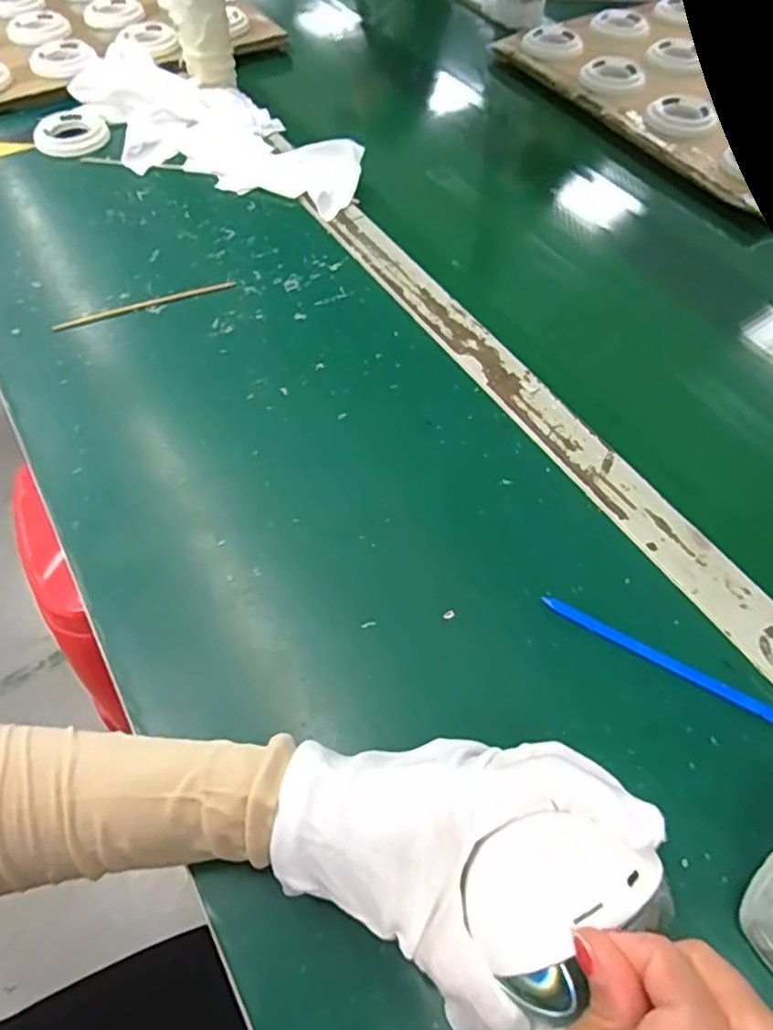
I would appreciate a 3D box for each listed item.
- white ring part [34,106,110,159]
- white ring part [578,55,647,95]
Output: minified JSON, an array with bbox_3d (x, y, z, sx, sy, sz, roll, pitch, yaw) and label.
[{"bbox_3d":[-0.327,-0.396,0.662,0.070,0.013,0.073,-19,58,-14],"label":"white ring part"},{"bbox_3d":[0.264,-0.515,0.745,0.071,0.012,0.074,10,55,6],"label":"white ring part"}]

